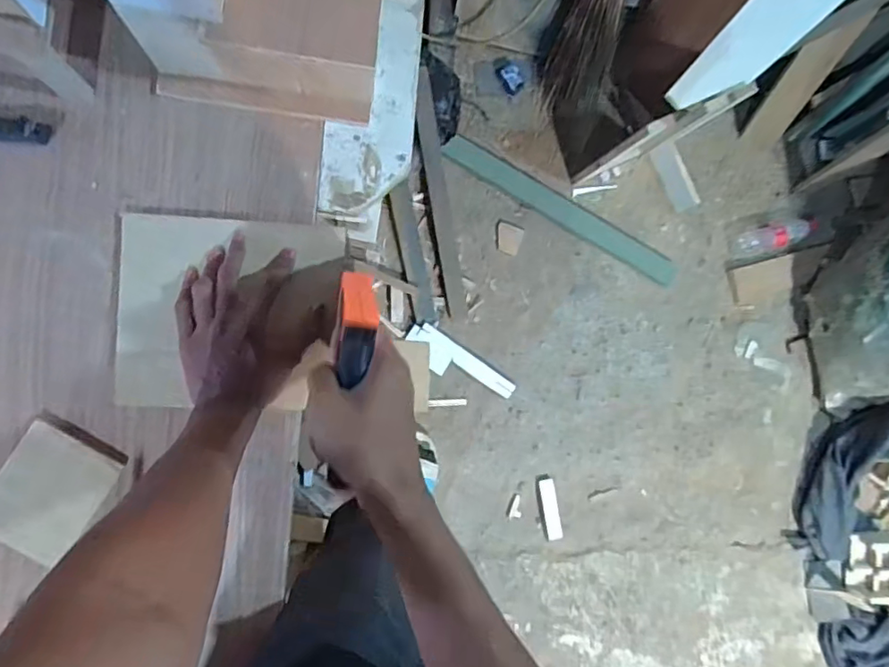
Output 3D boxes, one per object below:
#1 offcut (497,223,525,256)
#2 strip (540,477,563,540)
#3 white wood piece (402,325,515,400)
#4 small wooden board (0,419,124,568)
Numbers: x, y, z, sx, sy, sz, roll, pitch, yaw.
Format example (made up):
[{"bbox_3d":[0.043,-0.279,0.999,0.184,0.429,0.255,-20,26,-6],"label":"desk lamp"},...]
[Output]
[{"bbox_3d":[0.152,-0.223,1.332,0.059,0.004,0.063,18,86,-11],"label":"offcut"},{"bbox_3d":[0.259,0.427,1.365,0.036,0.009,0.143,-10,85,9],"label":"strip"},{"bbox_3d":[0.033,0.078,1.336,0.280,0.029,0.080,36,87,-4],"label":"white wood piece"},{"bbox_3d":[-0.359,0.144,0.508,0.088,0.017,0.099,31,83,-10],"label":"small wooden board"}]

